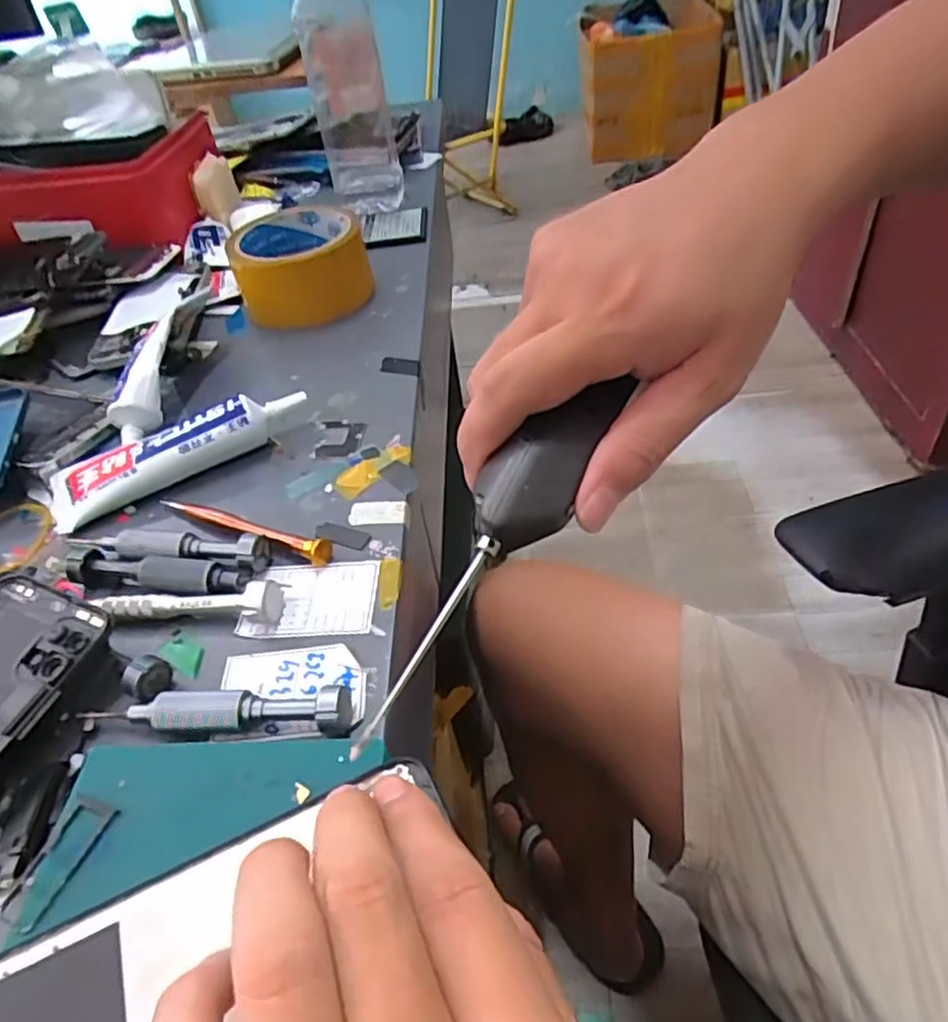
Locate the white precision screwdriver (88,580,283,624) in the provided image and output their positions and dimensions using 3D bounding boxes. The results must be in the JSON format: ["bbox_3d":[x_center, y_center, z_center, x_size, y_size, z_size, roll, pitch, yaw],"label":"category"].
[{"bbox_3d":[-0.126,0.038,0.294,0.084,0.013,0.015,-3,44,6],"label":"white precision screwdriver"}]

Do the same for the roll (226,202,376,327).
[{"bbox_3d":[-0.125,-0.178,0.490,0.092,0.042,0.100,-22,47,-14],"label":"roll"}]

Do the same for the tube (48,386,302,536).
[{"bbox_3d":[-0.160,-0.033,0.370,0.139,0.020,0.038,-25,50,-9],"label":"tube"}]

